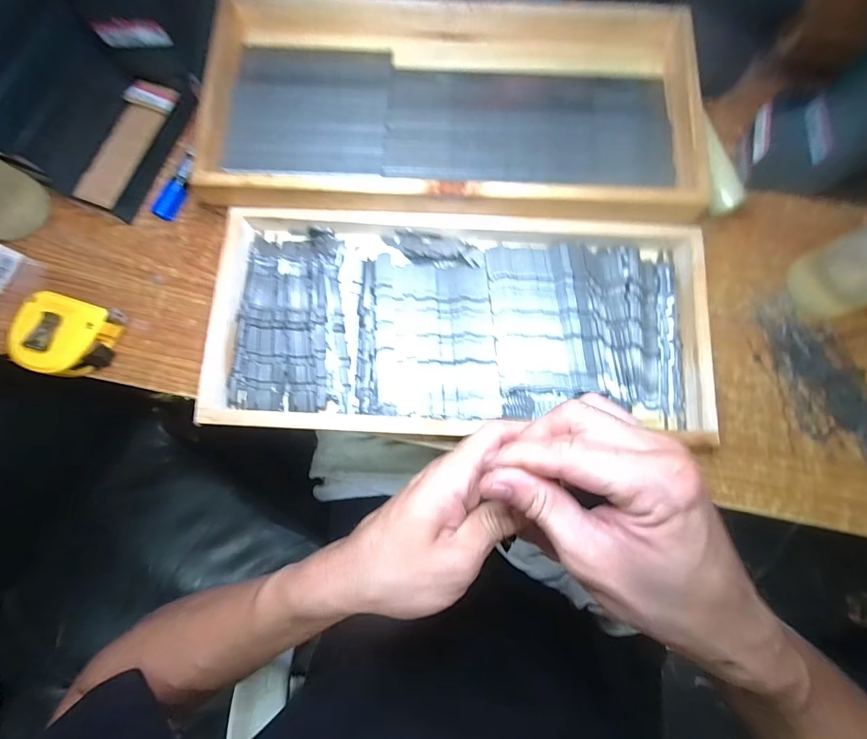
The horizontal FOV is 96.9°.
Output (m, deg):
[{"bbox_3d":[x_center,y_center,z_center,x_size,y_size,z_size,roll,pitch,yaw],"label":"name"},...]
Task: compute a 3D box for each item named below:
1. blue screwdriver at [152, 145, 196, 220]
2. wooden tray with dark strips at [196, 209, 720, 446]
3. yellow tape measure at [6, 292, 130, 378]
[{"bbox_3d":[-0.244,-0.177,0.370,0.016,0.013,0.072,27,85,0],"label":"blue screwdriver"},{"bbox_3d":[0.024,-0.043,0.343,0.421,0.049,0.204,2,86,-2],"label":"wooden tray with dark strips"},{"bbox_3d":[-0.319,-0.030,0.332,0.071,0.034,0.064,14,86,-1],"label":"yellow tape measure"}]

